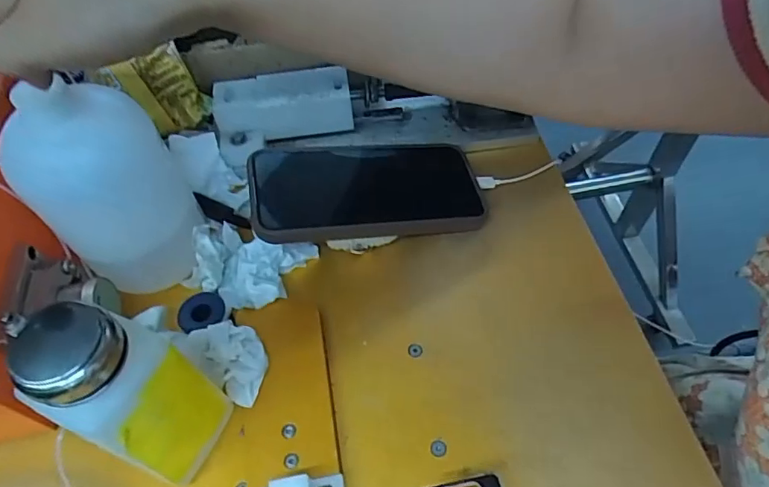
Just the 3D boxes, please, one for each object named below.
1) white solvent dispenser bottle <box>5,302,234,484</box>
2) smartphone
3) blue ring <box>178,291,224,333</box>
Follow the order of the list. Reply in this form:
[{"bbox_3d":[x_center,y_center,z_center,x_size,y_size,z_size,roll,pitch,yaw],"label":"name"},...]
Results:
[{"bbox_3d":[-0.115,0.076,0.256,0.043,0.128,0.054,17,59,16],"label":"white solvent dispenser bottle"},{"bbox_3d":[-0.010,-0.039,0.369,0.161,0.009,0.080,-3,55,-15],"label":"smartphone"},{"bbox_3d":[-0.116,0.043,0.331,0.029,0.007,0.028,0,58,0],"label":"blue ring"}]

